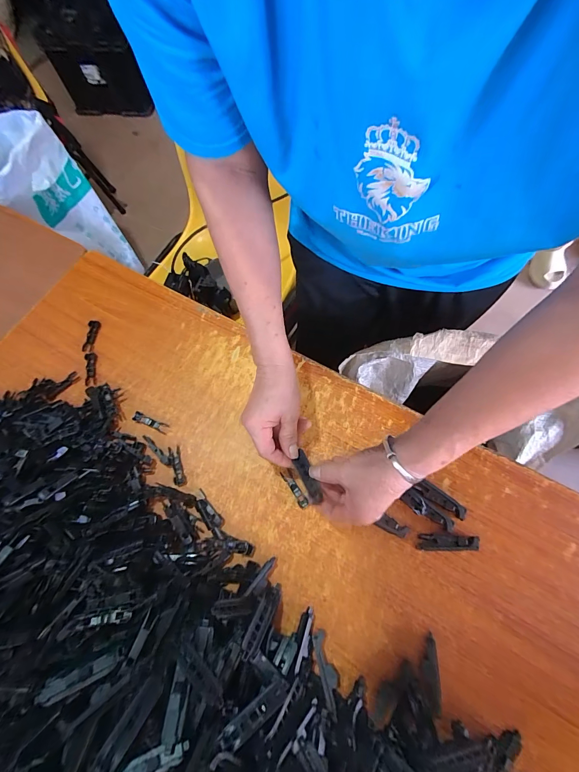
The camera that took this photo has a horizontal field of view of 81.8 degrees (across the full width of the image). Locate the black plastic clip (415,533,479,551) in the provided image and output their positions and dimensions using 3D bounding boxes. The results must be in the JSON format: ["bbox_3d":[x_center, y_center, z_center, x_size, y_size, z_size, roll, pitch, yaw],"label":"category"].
[{"bbox_3d":[0.196,0.195,0.416,0.072,0.015,0.019,0,70,2],"label":"black plastic clip"}]

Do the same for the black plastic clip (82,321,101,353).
[{"bbox_3d":[-0.322,-0.081,0.543,0.019,0.004,0.057,2,70,3],"label":"black plastic clip"}]

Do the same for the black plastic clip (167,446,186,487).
[{"bbox_3d":[-0.157,0.112,0.465,0.016,0.006,0.057,-19,70,-5],"label":"black plastic clip"}]

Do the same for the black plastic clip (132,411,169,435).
[{"bbox_3d":[-0.204,0.054,0.490,0.056,0.005,0.014,22,72,10],"label":"black plastic clip"}]

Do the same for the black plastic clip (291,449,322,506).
[{"bbox_3d":[0.021,0.110,0.408,0.020,0.011,0.066,-16,54,-4],"label":"black plastic clip"}]

